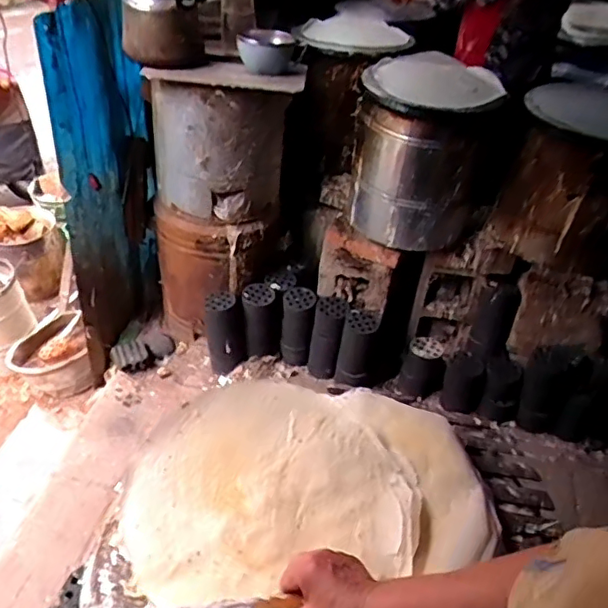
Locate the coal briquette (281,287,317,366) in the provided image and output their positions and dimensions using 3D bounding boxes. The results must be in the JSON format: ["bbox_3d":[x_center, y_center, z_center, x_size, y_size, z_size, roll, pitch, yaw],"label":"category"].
[{"bbox_3d":[-0.022,0.074,1.816,0.098,0.239,0.081,8,39,3],"label":"coal briquette"}]

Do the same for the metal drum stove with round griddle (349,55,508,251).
[{"bbox_3d":[0.332,-0.405,1.602,0.375,0.429,0.361,11,39,7],"label":"metal drum stove with round griddle"}]

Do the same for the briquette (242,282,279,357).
[{"bbox_3d":[-0.131,0.048,1.803,0.115,0.207,0.090,1,39,-5],"label":"briquette"}]

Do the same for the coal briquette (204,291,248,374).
[{"bbox_3d":[-0.241,0.091,1.786,0.119,0.256,0.106,-5,40,-13],"label":"coal briquette"}]

